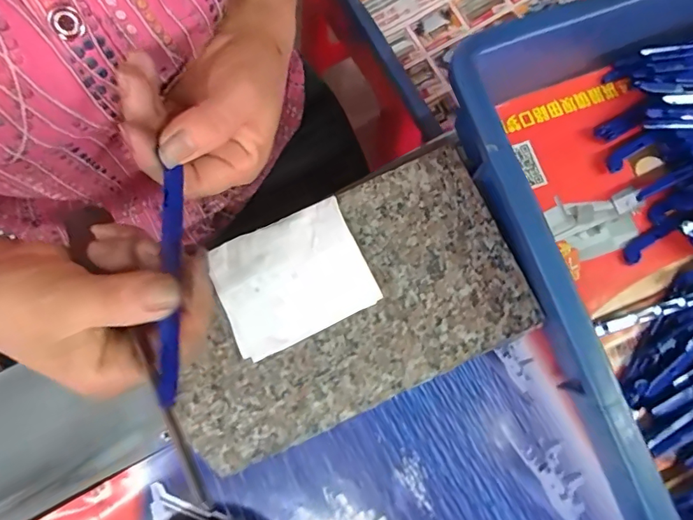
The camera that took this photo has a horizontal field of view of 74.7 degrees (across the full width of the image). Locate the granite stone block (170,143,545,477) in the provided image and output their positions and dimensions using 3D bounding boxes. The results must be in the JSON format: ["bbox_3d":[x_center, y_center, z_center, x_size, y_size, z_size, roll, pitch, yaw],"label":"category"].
[{"bbox_3d":[-0.005,0.031,0.305,0.229,0.028,0.131,-25,80,-4],"label":"granite stone block"}]

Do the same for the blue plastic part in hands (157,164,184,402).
[{"bbox_3d":[-0.079,0.008,0.204,0.008,0.006,0.109,-7,70,0],"label":"blue plastic part in hands"}]

